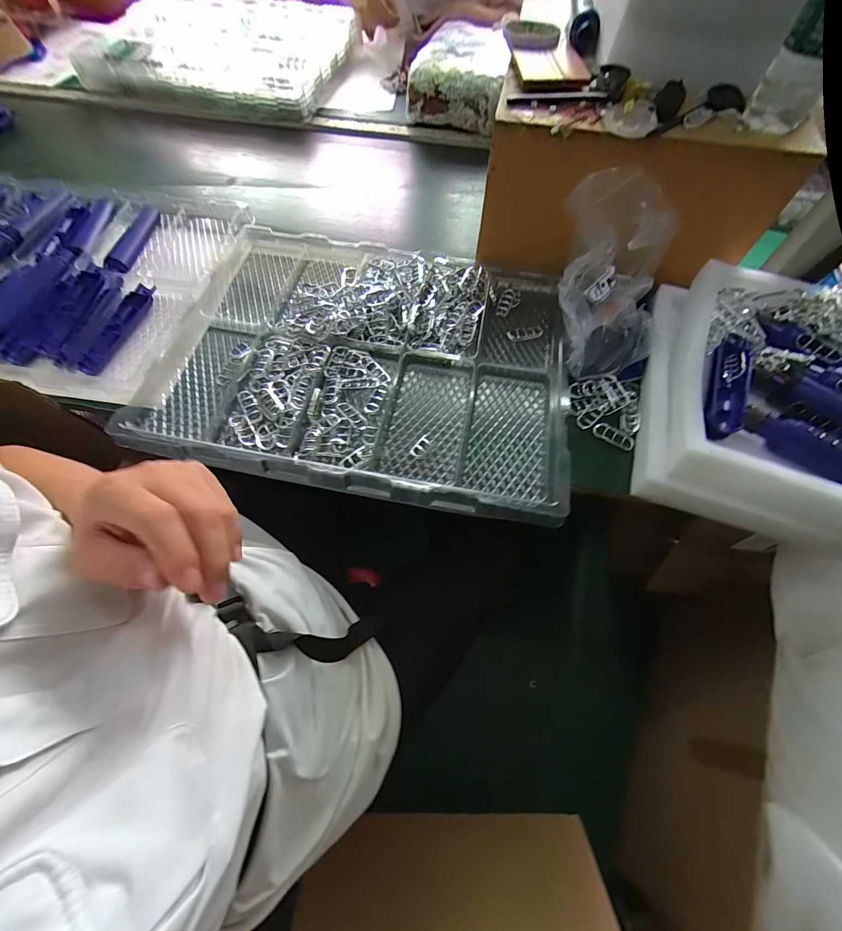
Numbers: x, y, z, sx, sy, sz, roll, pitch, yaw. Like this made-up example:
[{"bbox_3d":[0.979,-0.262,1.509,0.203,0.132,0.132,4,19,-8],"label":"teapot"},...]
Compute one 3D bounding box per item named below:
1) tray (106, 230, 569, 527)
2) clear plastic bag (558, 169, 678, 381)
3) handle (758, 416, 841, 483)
[{"bbox_3d":[-0.067,-0.174,0.549,0.531,0.062,0.427,11,64,4],"label":"tray"},{"bbox_3d":[0.259,-0.236,0.505,0.150,0.155,0.190,9,64,3],"label":"clear plastic bag"},{"bbox_3d":[0.447,0.003,0.401,0.027,0.038,0.161,-41,71,-19],"label":"handle"}]

